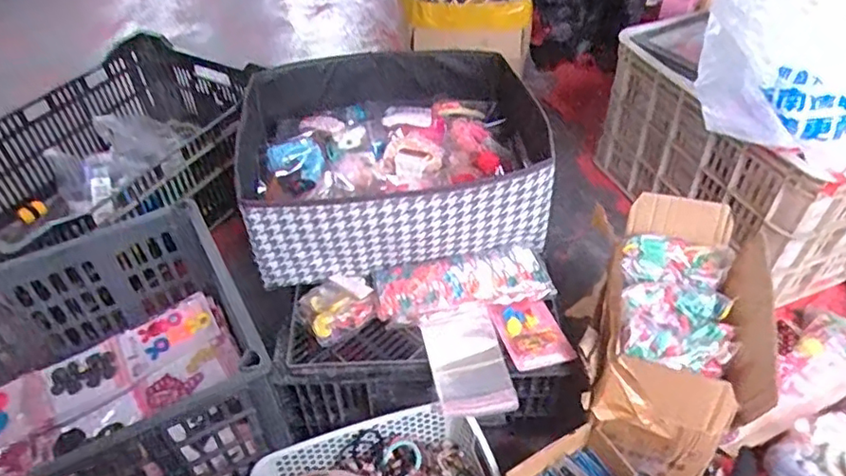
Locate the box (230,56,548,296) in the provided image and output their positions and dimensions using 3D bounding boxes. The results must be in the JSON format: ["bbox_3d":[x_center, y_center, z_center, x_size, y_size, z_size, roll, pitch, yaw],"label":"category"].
[{"bbox_3d":[-0.053,-0.136,0.898,0.419,0.164,0.388,-6,45,-4],"label":"box"}]

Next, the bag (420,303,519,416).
[{"bbox_3d":[0.057,0.156,0.748,0.095,0.030,0.137,-11,46,-9],"label":"bag"}]

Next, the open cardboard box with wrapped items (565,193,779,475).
[{"bbox_3d":[0.335,0.134,0.829,0.200,0.217,0.346,13,47,14],"label":"open cardboard box with wrapped items"}]

